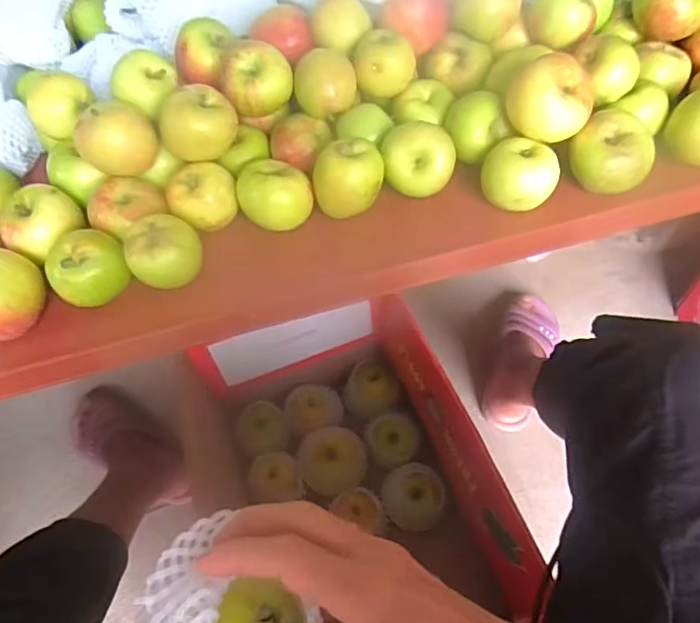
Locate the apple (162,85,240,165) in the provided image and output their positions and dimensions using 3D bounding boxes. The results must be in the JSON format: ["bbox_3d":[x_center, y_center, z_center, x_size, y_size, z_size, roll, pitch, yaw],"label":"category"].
[{"bbox_3d":[-0.132,-0.164,0.493,0.063,0.050,0.051,-17,57,-6],"label":"apple"}]

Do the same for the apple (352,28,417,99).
[{"bbox_3d":[0.032,-0.233,0.520,0.055,0.043,0.044,-1,56,5],"label":"apple"}]

